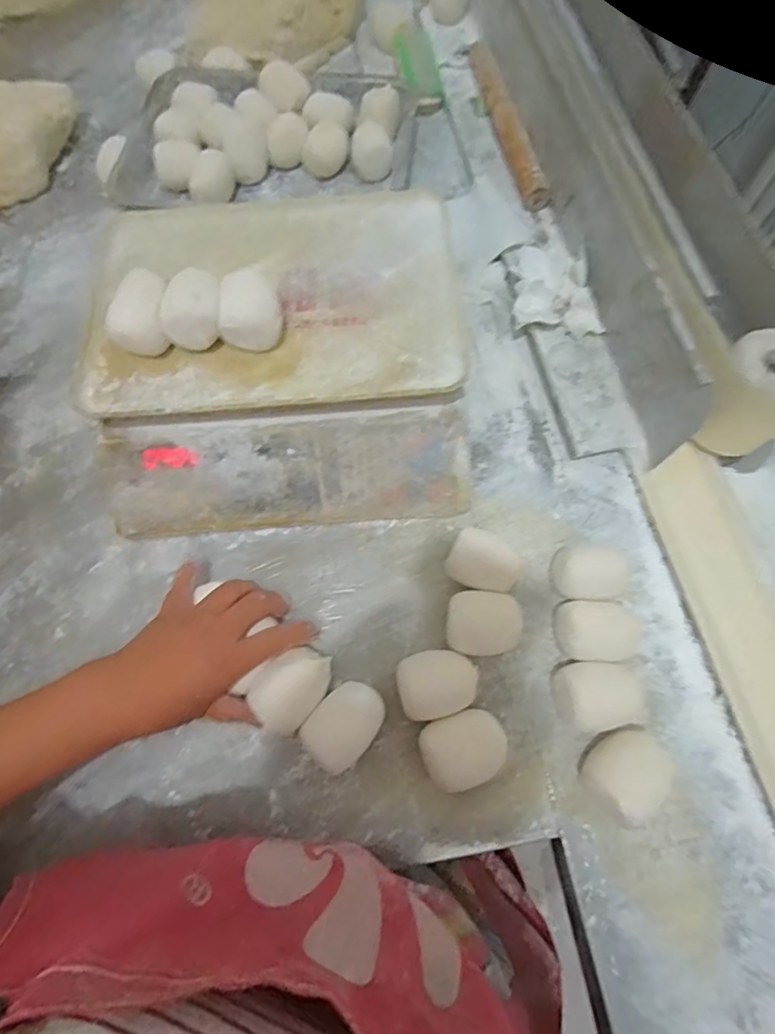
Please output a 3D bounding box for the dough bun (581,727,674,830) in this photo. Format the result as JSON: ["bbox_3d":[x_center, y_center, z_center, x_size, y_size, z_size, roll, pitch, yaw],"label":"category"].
[{"bbox_3d":[0.185,0.198,0.388,0.063,0.042,0.055,-37,73,-11],"label":"dough bun"}]

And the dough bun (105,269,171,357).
[{"bbox_3d":[-0.207,-0.170,0.426,0.044,0.039,0.057,3,70,3],"label":"dough bun"}]

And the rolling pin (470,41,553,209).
[{"bbox_3d":[0.153,-0.515,0.655,0.030,0.031,0.298,-12,70,-2],"label":"rolling pin"}]

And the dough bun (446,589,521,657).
[{"bbox_3d":[0.083,0.093,0.435,0.061,0.029,0.051,5,70,4],"label":"dough bun"}]

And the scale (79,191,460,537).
[{"bbox_3d":[-0.099,-0.151,0.491,0.333,0.100,0.307,-4,70,1],"label":"scale"}]

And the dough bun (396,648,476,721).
[{"bbox_3d":[0.041,0.138,0.419,0.062,0.029,0.050,-16,70,-4],"label":"dough bun"}]

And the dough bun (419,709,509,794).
[{"bbox_3d":[0.060,0.183,0.401,0.063,0.033,0.050,-18,70,-4],"label":"dough bun"}]

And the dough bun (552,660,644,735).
[{"bbox_3d":[0.169,0.142,0.407,0.072,0.032,0.051,-13,70,-3],"label":"dough bun"}]

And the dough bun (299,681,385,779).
[{"bbox_3d":[-0.034,0.167,0.410,0.049,0.027,0.065,35,75,14],"label":"dough bun"}]

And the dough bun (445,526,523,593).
[{"bbox_3d":[0.084,0.045,0.447,0.059,0.044,0.046,30,74,12],"label":"dough bun"}]

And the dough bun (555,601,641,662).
[{"bbox_3d":[0.177,0.097,0.424,0.071,0.036,0.047,2,70,3],"label":"dough bun"}]

